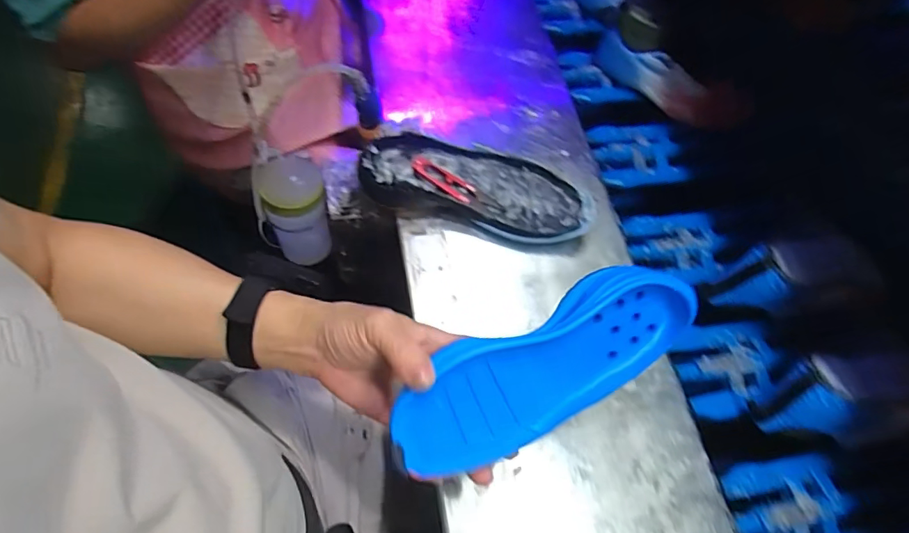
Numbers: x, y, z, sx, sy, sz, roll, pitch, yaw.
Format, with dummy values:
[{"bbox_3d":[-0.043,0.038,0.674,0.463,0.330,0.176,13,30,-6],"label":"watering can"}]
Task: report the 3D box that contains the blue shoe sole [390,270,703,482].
[{"bbox_3d":[0.064,0.073,0.368,0.228,0.046,0.088,-26,109,-12],"label":"blue shoe sole"}]

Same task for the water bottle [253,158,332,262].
[{"bbox_3d":[-0.195,-0.069,0.635,0.070,0.132,0.071,2,63,-3],"label":"water bottle"}]

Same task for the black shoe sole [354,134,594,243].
[{"bbox_3d":[0.025,-0.085,0.524,0.229,0.053,0.088,12,63,3],"label":"black shoe sole"}]

